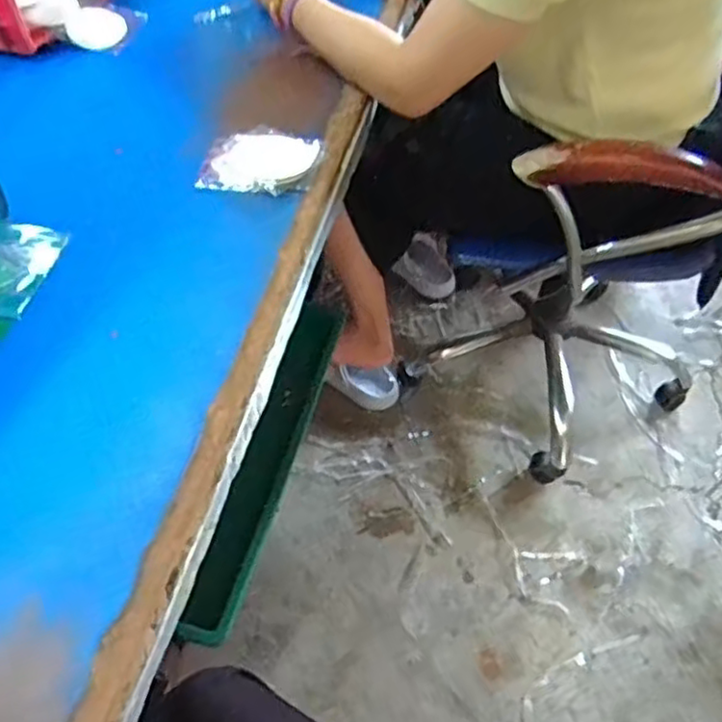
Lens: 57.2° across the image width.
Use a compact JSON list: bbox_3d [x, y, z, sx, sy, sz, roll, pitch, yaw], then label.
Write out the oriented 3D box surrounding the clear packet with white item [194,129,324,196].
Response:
[{"bbox_3d":[-0.107,-0.217,0.712,0.122,0.012,0.100,10,53,8],"label":"clear packet with white item"}]

